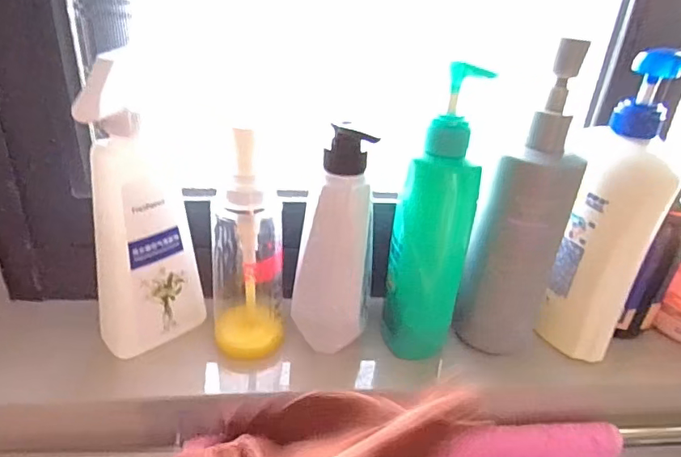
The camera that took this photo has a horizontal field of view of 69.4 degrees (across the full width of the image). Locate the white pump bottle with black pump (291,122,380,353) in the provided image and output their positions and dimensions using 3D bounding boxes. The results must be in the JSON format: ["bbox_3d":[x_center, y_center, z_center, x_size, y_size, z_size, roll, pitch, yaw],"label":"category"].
[{"bbox_3d":[-0.002,0.010,0.405,0.062,0.179,0.059,7,28,5],"label":"white pump bottle with black pump"}]

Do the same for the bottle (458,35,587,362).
[{"bbox_3d":[0.160,-0.014,0.415,0.068,0.257,0.053,18,31,22],"label":"bottle"}]

